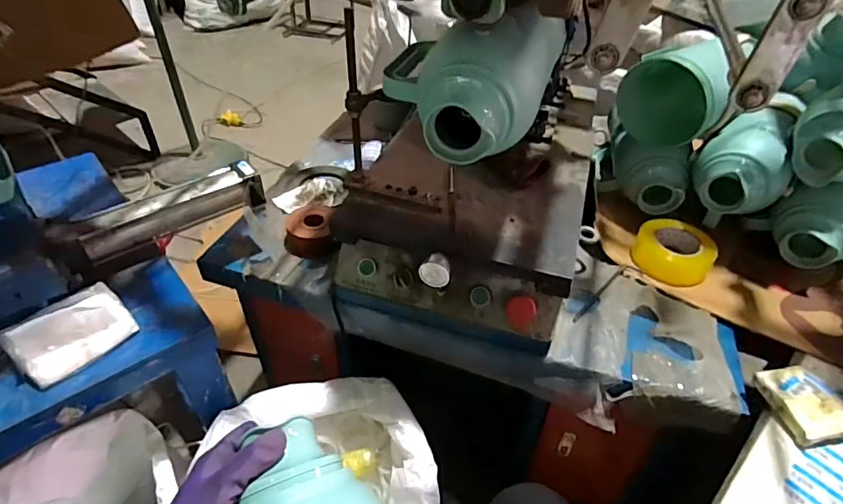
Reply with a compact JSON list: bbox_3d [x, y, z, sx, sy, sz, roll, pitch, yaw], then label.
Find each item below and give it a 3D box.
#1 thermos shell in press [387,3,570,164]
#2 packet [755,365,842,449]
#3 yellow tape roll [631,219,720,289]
[{"bbox_3d":[0.067,-0.212,0.590,0.176,0.129,0.248,16,43,14],"label":"thermos shell in press"},{"bbox_3d":[0.503,0.200,0.635,0.082,0.033,0.098,-8,42,-11],"label":"packet"},{"bbox_3d":[0.446,-0.003,0.863,0.115,0.065,0.115,1,41,-1],"label":"yellow tape roll"}]

